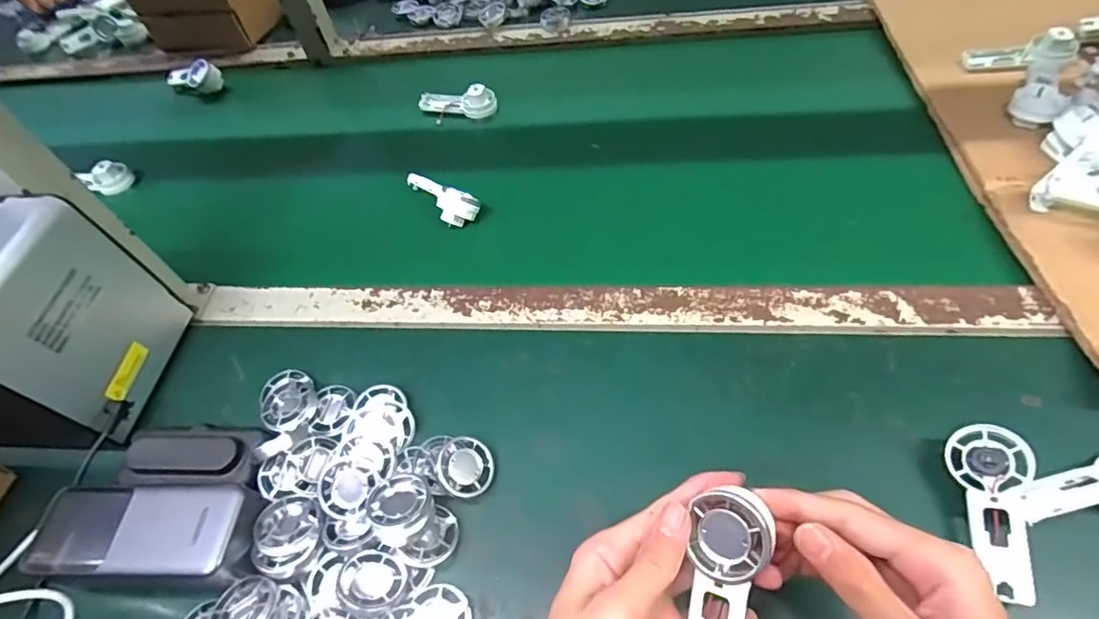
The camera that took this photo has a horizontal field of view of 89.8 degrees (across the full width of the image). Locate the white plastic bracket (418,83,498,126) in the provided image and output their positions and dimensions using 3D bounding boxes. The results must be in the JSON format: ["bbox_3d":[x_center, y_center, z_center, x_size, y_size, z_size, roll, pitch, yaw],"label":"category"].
[{"bbox_3d":[-0.113,-0.244,0.653,0.096,0.039,0.034,8,55,13],"label":"white plastic bracket"}]

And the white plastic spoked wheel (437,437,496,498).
[{"bbox_3d":[-0.056,0.106,0.370,0.039,0.006,0.037,9,67,-22],"label":"white plastic spoked wheel"}]

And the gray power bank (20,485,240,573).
[{"bbox_3d":[-0.260,0.142,0.350,0.134,0.030,0.051,-3,53,6],"label":"gray power bank"}]

